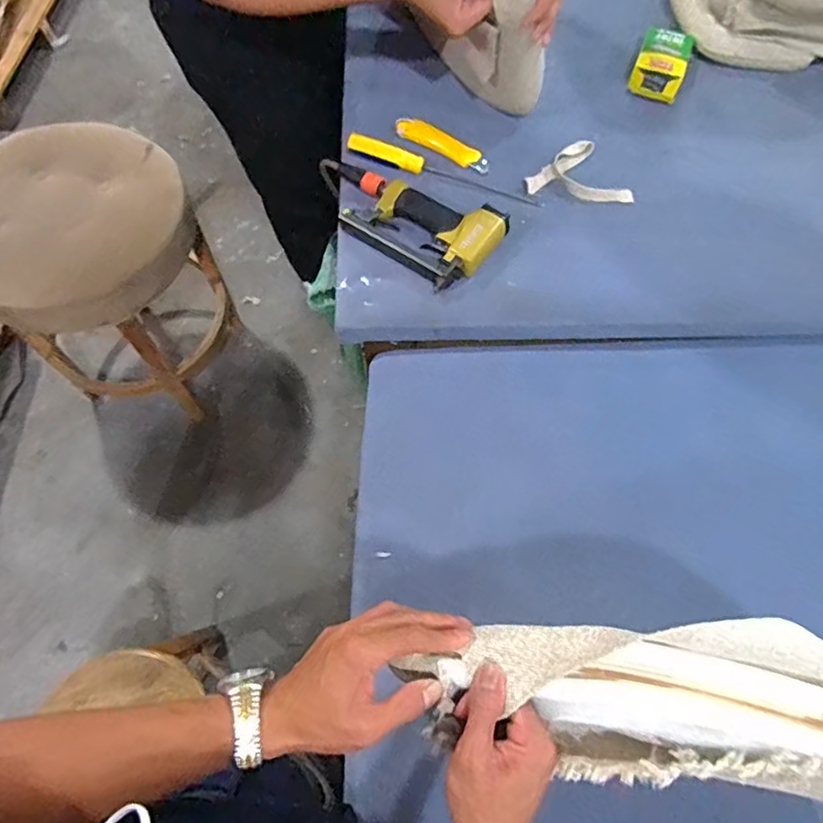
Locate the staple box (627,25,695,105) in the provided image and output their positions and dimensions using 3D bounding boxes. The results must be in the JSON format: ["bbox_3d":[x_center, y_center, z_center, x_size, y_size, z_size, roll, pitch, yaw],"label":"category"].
[{"bbox_3d":[0.402,-0.559,0.914,0.077,0.027,0.132,21,70,7],"label":"staple box"}]

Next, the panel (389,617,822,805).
[{"bbox_3d":[0.202,0.214,0.422,0.384,0.083,0.118,6,68,10],"label":"panel"}]

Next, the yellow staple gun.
[{"bbox_3d":[-0.013,-0.262,0.780,0.259,0.050,0.130,29,69,11],"label":"yellow staple gun"}]

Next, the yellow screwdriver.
[{"bbox_3d":[0.046,-0.347,0.823,0.289,0.026,0.025,20,69,6],"label":"yellow screwdriver"}]

